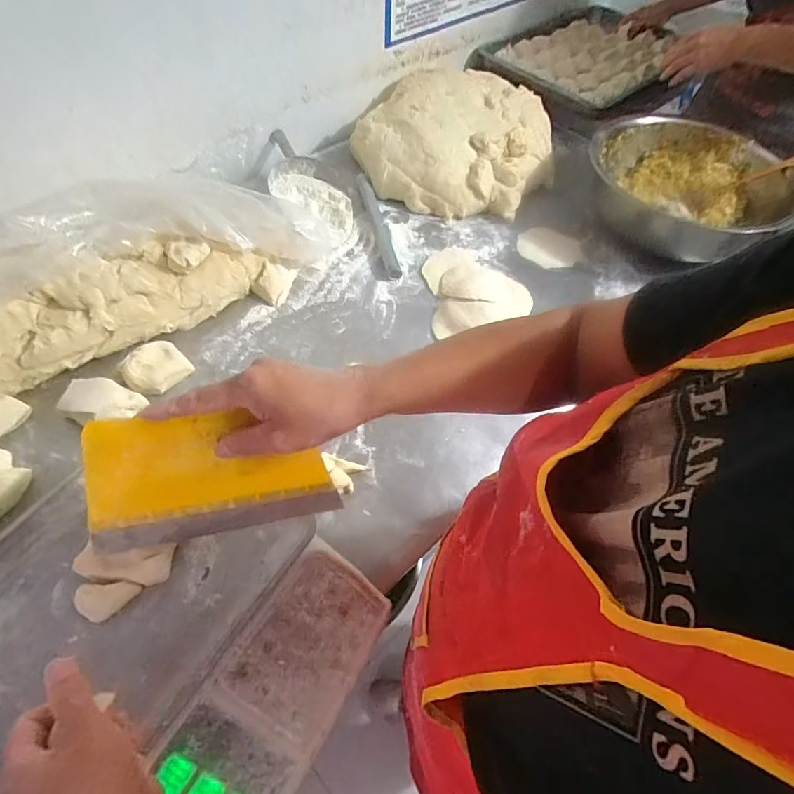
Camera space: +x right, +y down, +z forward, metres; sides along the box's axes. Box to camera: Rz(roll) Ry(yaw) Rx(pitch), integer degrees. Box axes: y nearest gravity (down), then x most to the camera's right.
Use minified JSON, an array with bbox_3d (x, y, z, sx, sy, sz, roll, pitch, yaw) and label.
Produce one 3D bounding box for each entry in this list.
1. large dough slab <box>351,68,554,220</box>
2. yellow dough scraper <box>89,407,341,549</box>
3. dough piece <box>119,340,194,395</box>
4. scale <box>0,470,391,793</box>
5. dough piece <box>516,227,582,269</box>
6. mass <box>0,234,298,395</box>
[{"bbox_3d":[0.133,-0.549,0.955,0.387,0.112,0.412,20,57,9],"label":"large dough slab"},{"bbox_3d":[-0.148,0.063,0.368,0.187,0.120,0.011,-7,34,-13],"label":"yellow dough scraper"},{"bbox_3d":[-0.342,-0.042,0.650,0.062,0.047,0.079,40,62,20],"label":"dough piece"},{"bbox_3d":[-0.225,0.235,0.422,0.340,0.093,0.319,27,58,13],"label":"scale"},{"bbox_3d":[0.295,-0.291,0.882,0.118,0.011,0.105,32,60,16],"label":"dough piece"},{"bbox_3d":[-0.414,-0.138,0.676,0.524,0.091,0.128,-26,62,-20],"label":"mass"}]

